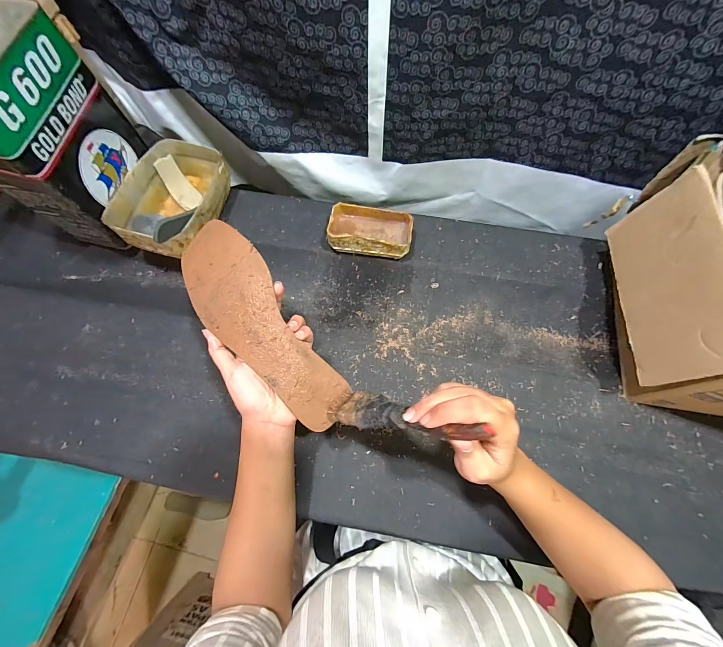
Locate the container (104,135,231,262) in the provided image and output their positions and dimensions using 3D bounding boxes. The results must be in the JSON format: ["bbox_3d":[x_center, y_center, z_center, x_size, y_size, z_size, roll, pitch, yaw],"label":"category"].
[{"bbox_3d":[-0.290,-0.195,0.496,0.127,0.080,0.191,14,71,5],"label":"container"}]

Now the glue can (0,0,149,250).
[{"bbox_3d":[-0.394,-0.236,0.405,0.096,0.222,0.163,7,68,3],"label":"glue can"}]

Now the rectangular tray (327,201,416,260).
[{"bbox_3d":[0.015,-0.145,0.500,0.125,0.048,0.071,6,70,2],"label":"rectangular tray"}]

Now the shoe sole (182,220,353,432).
[{"bbox_3d":[-0.105,0.001,0.323,0.077,0.027,0.241,-36,87,-12],"label":"shoe sole"}]

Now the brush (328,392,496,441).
[{"bbox_3d":[0.029,0.075,0.267,0.009,0.158,0.036,56,50,-26],"label":"brush"}]

